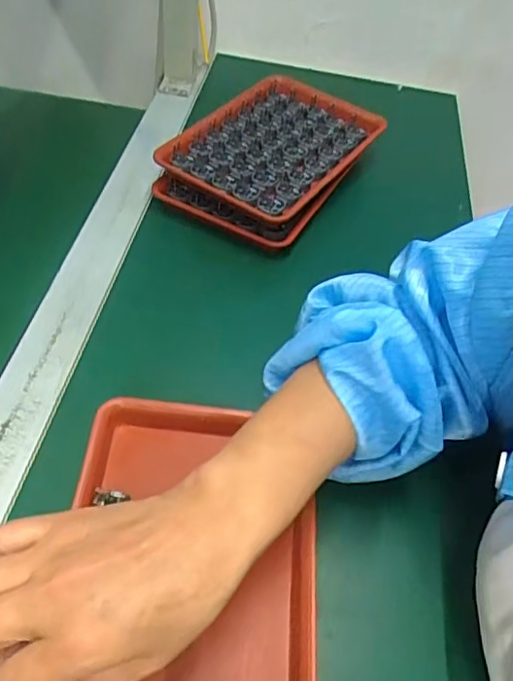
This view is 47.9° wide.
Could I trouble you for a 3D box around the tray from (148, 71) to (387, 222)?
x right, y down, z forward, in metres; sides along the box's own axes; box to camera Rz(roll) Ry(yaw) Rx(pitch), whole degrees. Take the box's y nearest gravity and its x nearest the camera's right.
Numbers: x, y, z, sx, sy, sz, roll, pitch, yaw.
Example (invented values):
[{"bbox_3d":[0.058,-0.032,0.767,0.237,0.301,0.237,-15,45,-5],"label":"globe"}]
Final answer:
[{"bbox_3d":[0.026,-0.210,0.607,0.153,0.023,0.227,28,53,17],"label":"tray"}]

